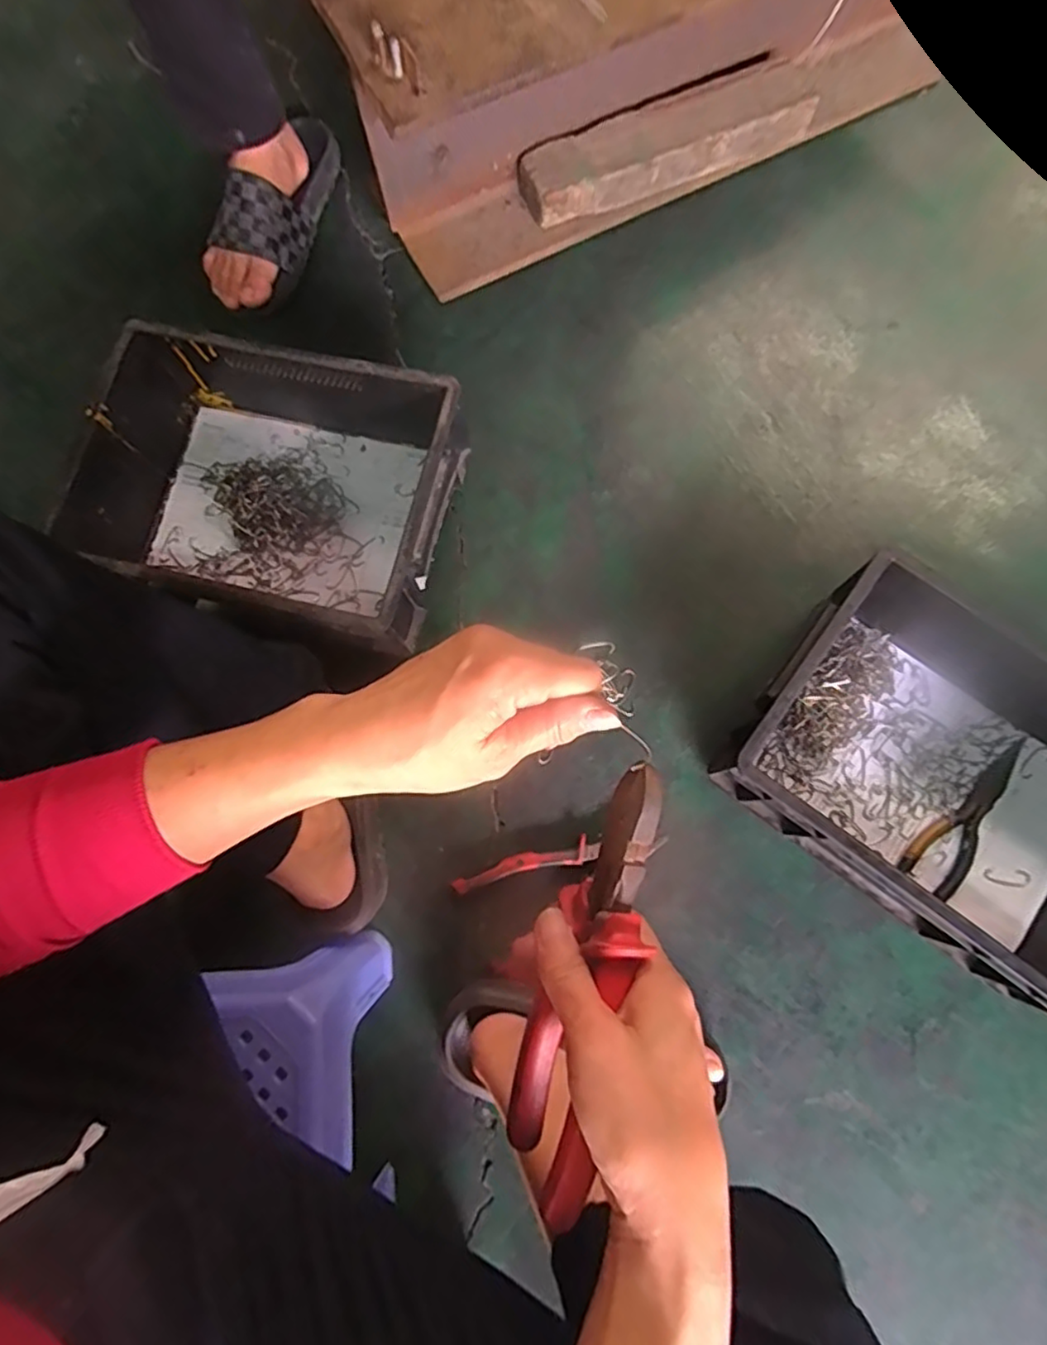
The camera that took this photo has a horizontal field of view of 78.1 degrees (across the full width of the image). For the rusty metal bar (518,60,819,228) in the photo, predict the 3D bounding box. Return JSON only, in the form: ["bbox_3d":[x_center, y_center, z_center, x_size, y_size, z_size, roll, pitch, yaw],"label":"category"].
[{"bbox_3d":[0.171,-0.620,0.760,0.354,0.059,0.076,-23,78,-4],"label":"rusty metal bar"}]

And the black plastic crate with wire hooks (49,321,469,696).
[{"bbox_3d":[-0.240,-0.175,0.636,0.336,0.128,0.256,15,78,4],"label":"black plastic crate with wire hooks"}]

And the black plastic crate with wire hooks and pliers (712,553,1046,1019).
[{"bbox_3d":[0.380,0.083,0.577,0.331,0.123,0.263,37,81,8],"label":"black plastic crate with wire hooks and pliers"}]

